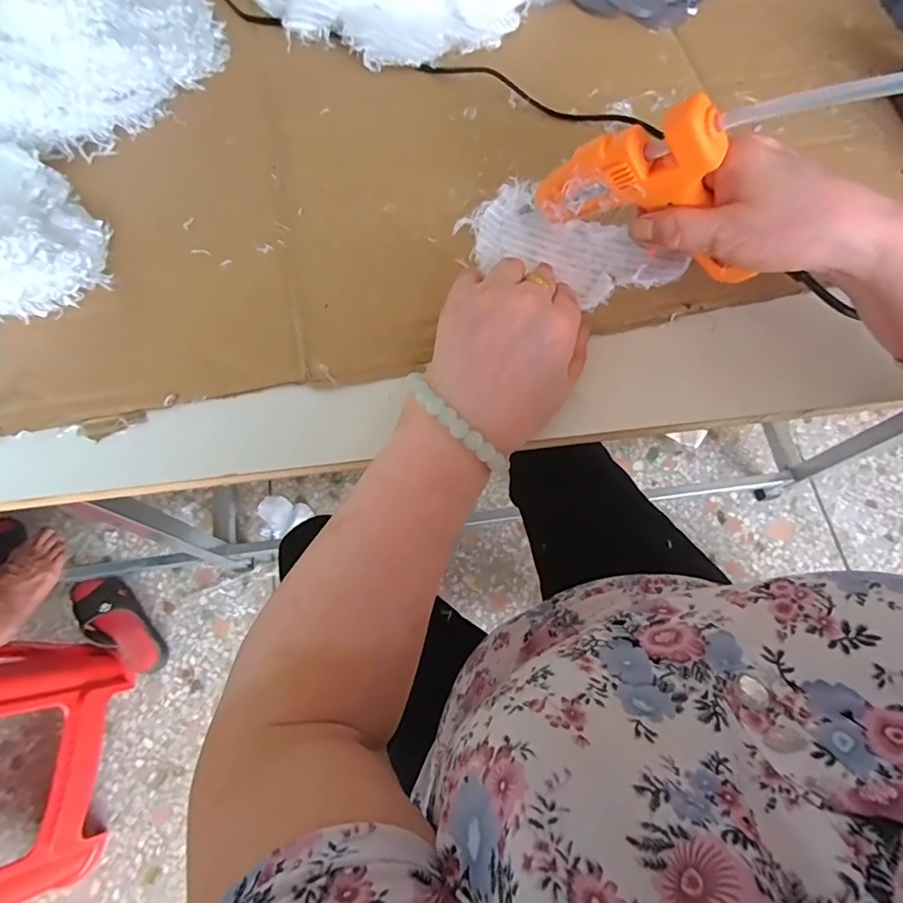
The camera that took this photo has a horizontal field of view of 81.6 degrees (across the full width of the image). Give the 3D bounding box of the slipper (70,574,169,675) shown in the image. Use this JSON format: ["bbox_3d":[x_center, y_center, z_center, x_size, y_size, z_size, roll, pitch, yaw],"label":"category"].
[{"bbox_3d":[-0.635,0.331,0.999,0.231,0.057,0.102,43,72,13],"label":"slipper"}]

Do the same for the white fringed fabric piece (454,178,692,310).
[{"bbox_3d":[0.082,-0.140,0.358,0.150,0.016,0.067,18,70,5],"label":"white fringed fabric piece"}]

